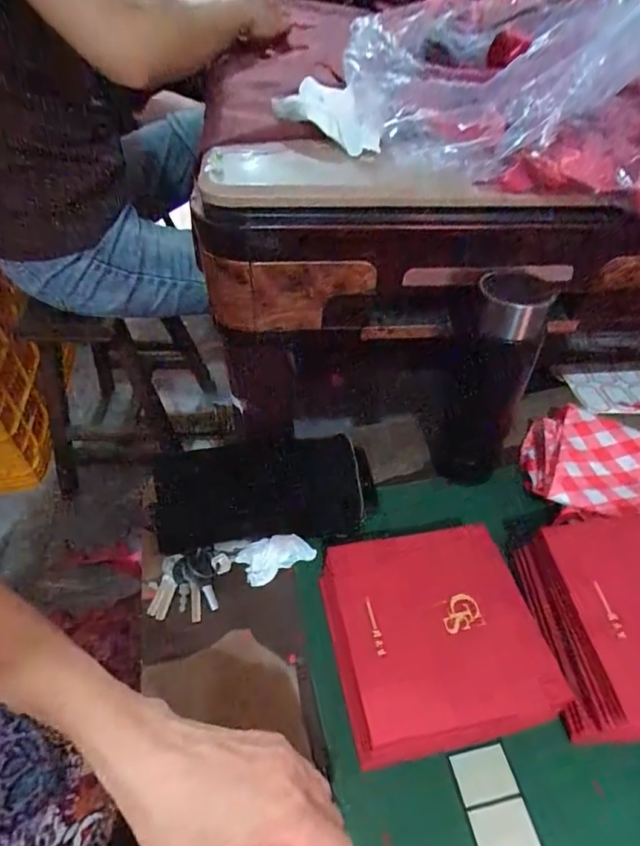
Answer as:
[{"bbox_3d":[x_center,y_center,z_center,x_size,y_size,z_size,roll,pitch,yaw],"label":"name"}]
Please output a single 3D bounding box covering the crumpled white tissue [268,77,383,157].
[{"bbox_3d":[0.002,-0.262,0.405,0.110,0.045,0.031,22,50,17],"label":"crumpled white tissue"}]

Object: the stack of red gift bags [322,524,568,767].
[{"bbox_3d":[0.085,0.159,0.364,0.142,0.046,0.143,-8,48,-10],"label":"stack of red gift bags"}]

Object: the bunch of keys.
[{"bbox_3d":[-0.115,0.141,0.420,0.065,0.015,0.056,-2,47,-5],"label":"bunch of keys"}]

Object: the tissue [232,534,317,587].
[{"bbox_3d":[-0.041,0.120,0.433,0.065,0.019,0.034,-18,51,-19],"label":"tissue"}]

